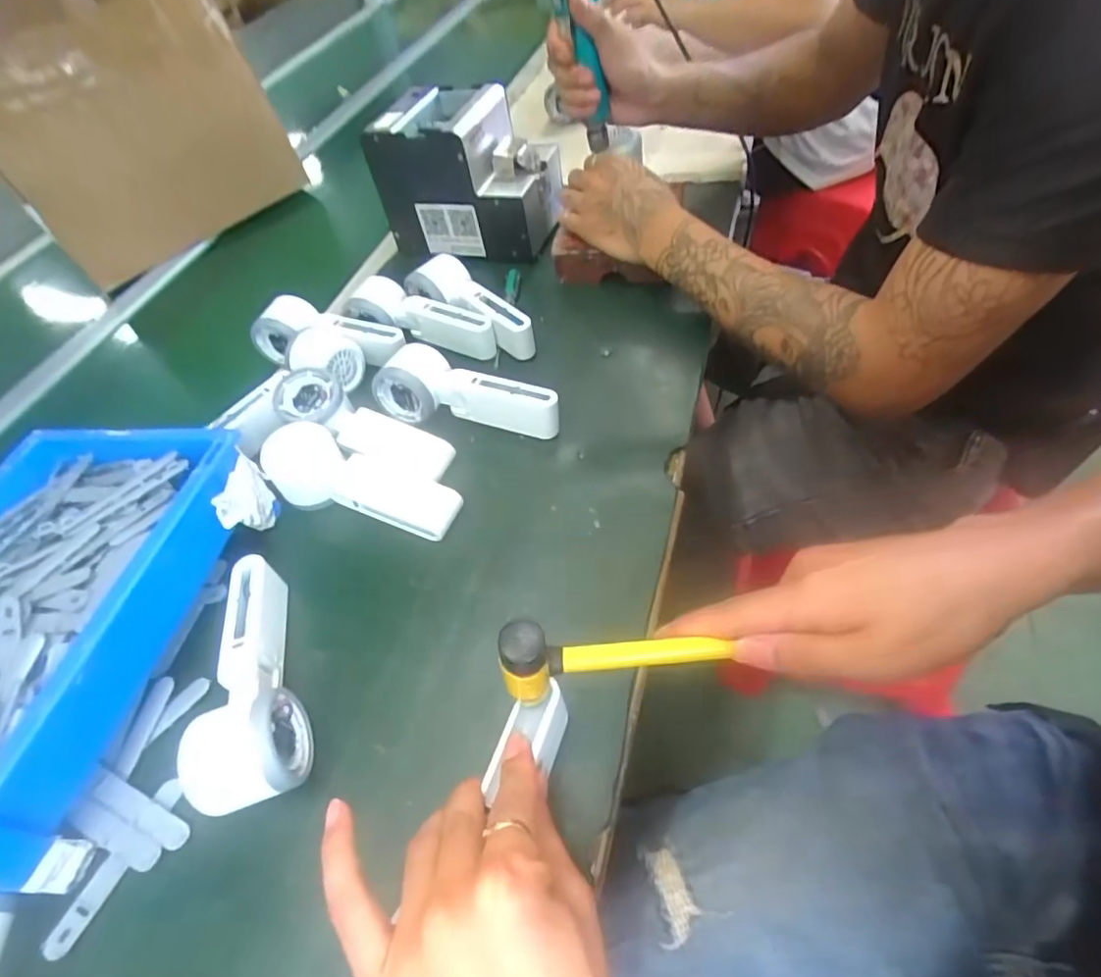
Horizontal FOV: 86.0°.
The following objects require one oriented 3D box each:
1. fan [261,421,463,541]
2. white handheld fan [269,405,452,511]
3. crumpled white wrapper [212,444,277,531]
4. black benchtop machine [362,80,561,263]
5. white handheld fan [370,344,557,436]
[{"bbox_3d":[-0.157,-0.004,0.476,0.174,0.044,0.057,17,57,21],"label":"fan"},{"bbox_3d":[-0.160,-0.052,0.501,0.169,0.048,0.050,19,58,22],"label":"white handheld fan"},{"bbox_3d":[-0.240,0.009,0.466,0.014,0.063,0.048,11,55,20],"label":"crumpled white wrapper"},{"bbox_3d":[-0.095,-0.359,0.687,0.180,0.139,0.130,14,56,19],"label":"black benchtop machine"},{"bbox_3d":[-0.071,-0.088,0.526,0.171,0.055,0.054,7,54,15],"label":"white handheld fan"}]

